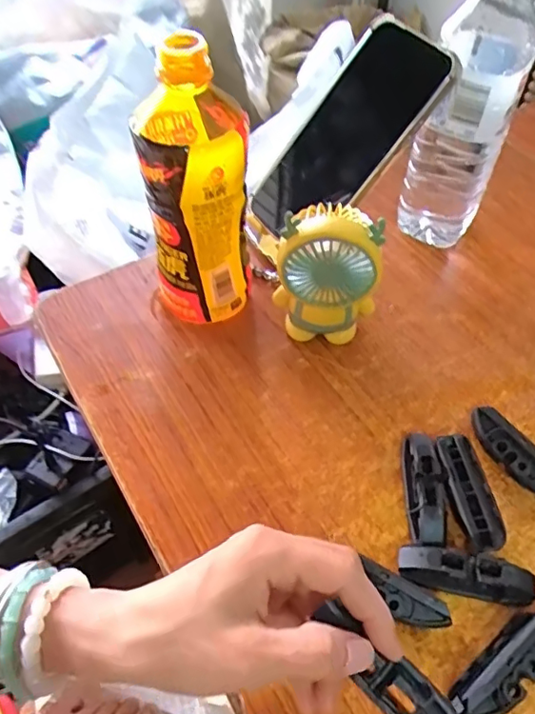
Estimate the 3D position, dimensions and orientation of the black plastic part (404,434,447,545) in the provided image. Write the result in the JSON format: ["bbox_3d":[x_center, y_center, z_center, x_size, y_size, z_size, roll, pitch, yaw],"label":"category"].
[{"bbox_3d":[0.095,0.080,0.334,0.022,0.020,0.069,7,52,6],"label":"black plastic part"}]

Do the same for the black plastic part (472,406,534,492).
[{"bbox_3d":[0.155,0.063,0.345,0.016,0.025,0.070,-30,57,-21],"label":"black plastic part"}]

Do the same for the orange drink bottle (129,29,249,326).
[{"bbox_3d":[-0.048,-0.112,0.378,0.066,0.185,0.080,-3,52,-2],"label":"orange drink bottle"}]

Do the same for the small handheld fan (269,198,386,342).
[{"bbox_3d":[0.040,-0.052,0.379,0.063,0.111,0.038,-4,52,-3],"label":"small handheld fan"}]

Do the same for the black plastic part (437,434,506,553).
[{"bbox_3d":[0.120,0.082,0.333,0.023,0.019,0.072,-5,52,-4],"label":"black plastic part"}]

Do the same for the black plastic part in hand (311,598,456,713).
[{"bbox_3d":[0.051,0.135,0.230,0.070,0.012,0.022,42,62,12],"label":"black plastic part in hand"}]

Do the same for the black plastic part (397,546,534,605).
[{"bbox_3d":[0.109,0.120,0.303,0.072,0.019,0.020,10,52,8],"label":"black plastic part"}]

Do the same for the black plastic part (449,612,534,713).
[{"bbox_3d":[0.118,0.156,0.272,0.066,0.024,0.023,-32,58,-22],"label":"black plastic part"}]

